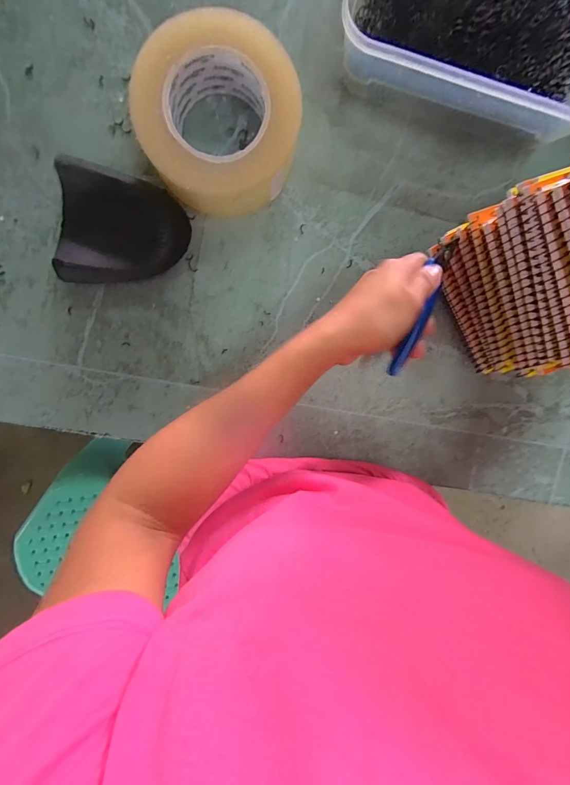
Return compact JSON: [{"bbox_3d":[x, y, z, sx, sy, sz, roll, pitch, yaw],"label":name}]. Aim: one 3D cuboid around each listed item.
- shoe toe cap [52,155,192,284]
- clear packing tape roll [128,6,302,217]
[{"bbox_3d":[-0.140,-0.143,0.321,0.103,0.033,0.095,5,96,-4],"label":"shoe toe cap"},{"bbox_3d":[-0.054,-0.220,0.306,0.125,0.053,0.143,4,96,-3],"label":"clear packing tape roll"}]

